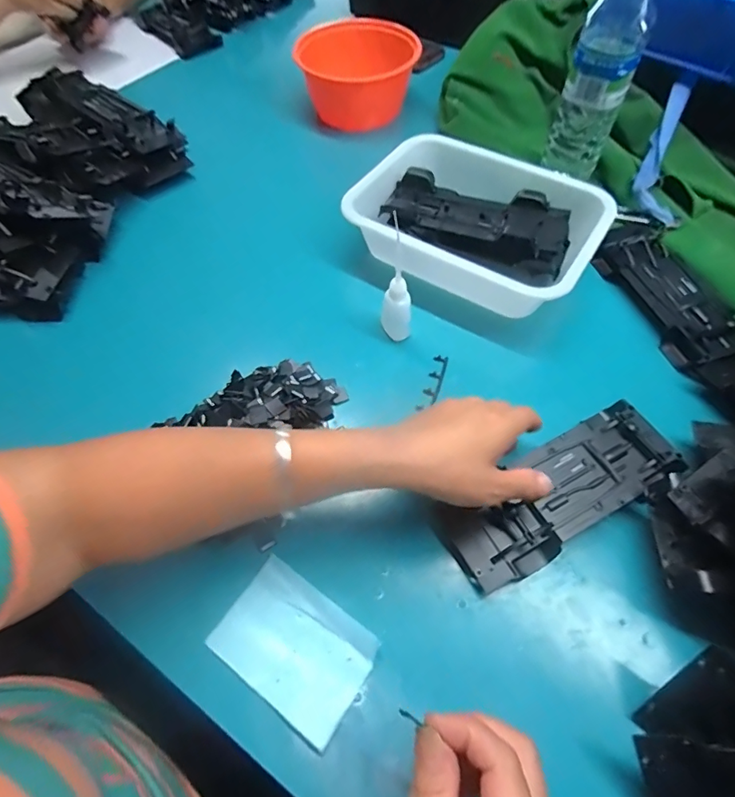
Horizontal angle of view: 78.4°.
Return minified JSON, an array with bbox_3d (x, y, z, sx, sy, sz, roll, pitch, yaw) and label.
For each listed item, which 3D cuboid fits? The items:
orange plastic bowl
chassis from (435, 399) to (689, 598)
[{"bbox_3d":[-0.018,-0.478,0.670,0.169,0.089,0.150,-14,60,-7],"label":"orange plastic bowl"},{"bbox_3d":[0.150,0.069,0.348,0.194,0.029,0.071,-31,63,-12],"label":"chassis"}]

